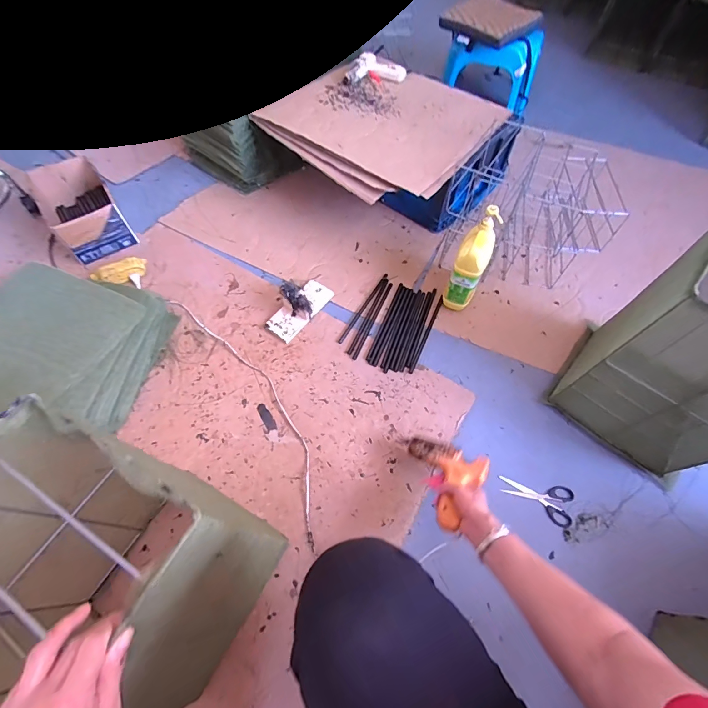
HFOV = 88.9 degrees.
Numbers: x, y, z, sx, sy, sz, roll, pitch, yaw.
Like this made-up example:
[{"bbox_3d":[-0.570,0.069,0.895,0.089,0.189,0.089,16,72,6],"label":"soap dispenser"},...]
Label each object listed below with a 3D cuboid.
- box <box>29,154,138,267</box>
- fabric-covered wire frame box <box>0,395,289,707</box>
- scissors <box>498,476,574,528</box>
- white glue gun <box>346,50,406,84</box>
[{"bbox_3d":[-0.803,-0.429,1.073,0.186,0.128,0.294,-33,66,-17],"label":"box"},{"bbox_3d":[-0.322,0.301,0.491,0.310,0.397,0.281,25,64,13],"label":"fabric-covered wire frame box"},{"bbox_3d":[0.376,0.291,0.748,0.150,0.010,0.078,20,63,11],"label":"scissors"},{"bbox_3d":[0.073,-0.896,1.150,0.165,0.037,0.149,23,62,11],"label":"white glue gun"}]

